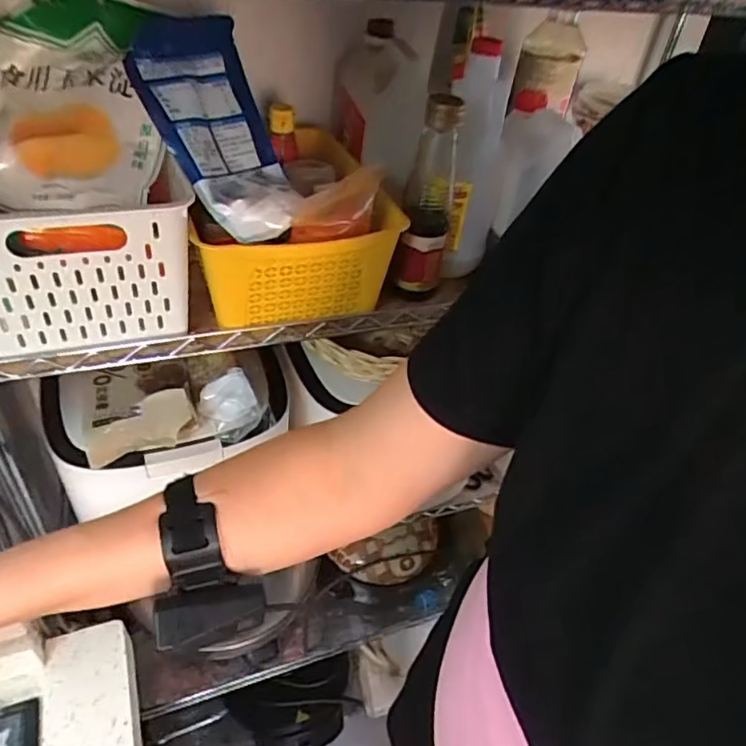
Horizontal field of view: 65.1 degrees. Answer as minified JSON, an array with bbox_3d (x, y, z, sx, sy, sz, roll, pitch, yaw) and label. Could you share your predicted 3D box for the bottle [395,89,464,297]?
[{"bbox_3d":[0.055,-0.165,0.551,0.042,0.175,0.052,13,40,6],"label":"bottle"}]

